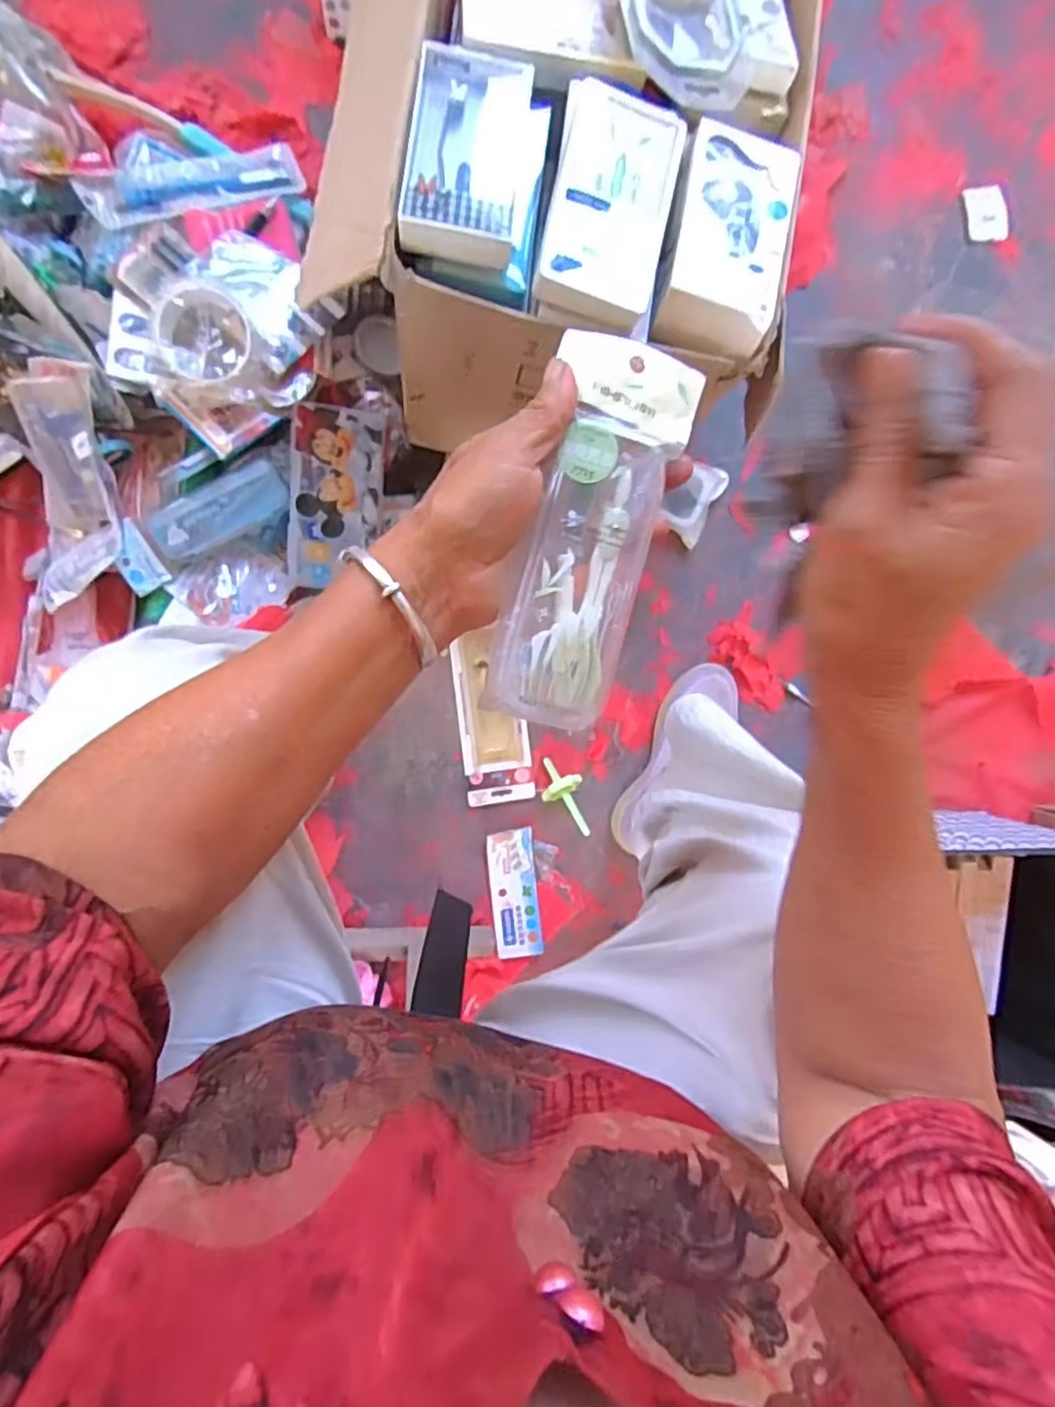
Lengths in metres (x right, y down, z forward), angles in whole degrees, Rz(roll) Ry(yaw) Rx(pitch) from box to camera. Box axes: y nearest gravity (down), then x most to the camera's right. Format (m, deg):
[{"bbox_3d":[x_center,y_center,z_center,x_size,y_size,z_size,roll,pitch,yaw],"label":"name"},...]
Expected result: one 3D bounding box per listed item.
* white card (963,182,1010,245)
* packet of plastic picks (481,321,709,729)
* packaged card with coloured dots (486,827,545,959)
[{"bbox_3d":[0.555,-0.594,0.803,0.047,0.007,0.064,-13,98,6],"label":"white card"},{"bbox_3d":[0.029,-0.078,0.295,0.058,0.020,0.176,17,86,-8],"label":"packet of plastic picks"},{"bbox_3d":[-0.015,0.220,0.767,0.054,0.010,0.146,-6,94,-7],"label":"packaged card with coloured dots"}]

